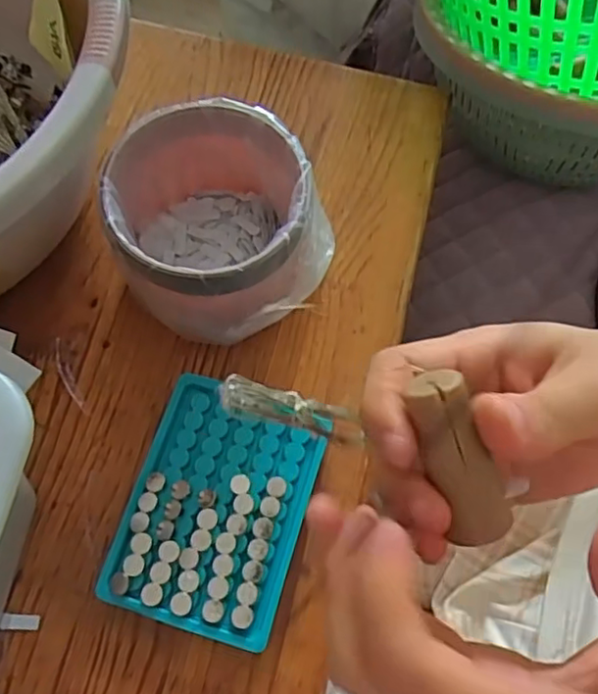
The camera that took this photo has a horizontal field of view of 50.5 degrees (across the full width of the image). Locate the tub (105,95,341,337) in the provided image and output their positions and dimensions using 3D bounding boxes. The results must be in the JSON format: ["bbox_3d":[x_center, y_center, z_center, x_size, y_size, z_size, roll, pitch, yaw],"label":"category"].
[{"bbox_3d":[-0.052,-0.076,0.394,0.118,0.087,0.125,1,68,-2],"label":"tub"}]

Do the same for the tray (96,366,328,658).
[{"bbox_3d":[-0.045,0.091,0.361,0.094,0.019,0.128,16,68,4],"label":"tray"}]

